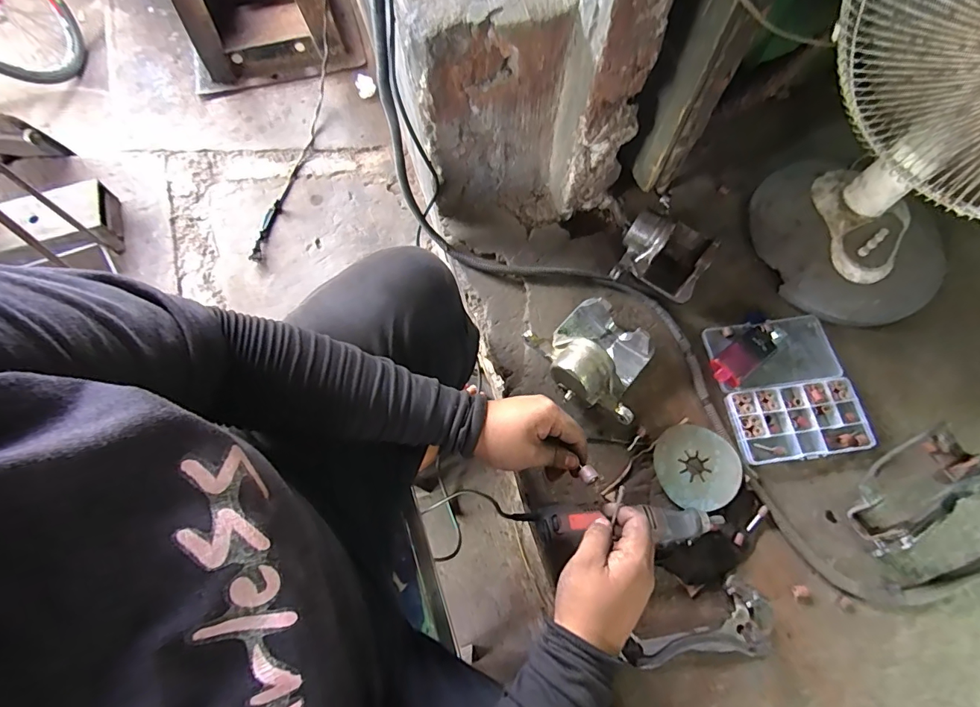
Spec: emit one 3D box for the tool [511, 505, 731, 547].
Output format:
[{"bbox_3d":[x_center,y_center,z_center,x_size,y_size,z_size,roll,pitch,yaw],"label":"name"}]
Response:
[{"bbox_3d":[0.155,0.205,0.537,0.244,0.037,0.041,1,70,5],"label":"tool"}]

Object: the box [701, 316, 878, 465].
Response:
[{"bbox_3d":[0.410,0.045,0.615,0.181,0.021,0.192,-8,71,-3],"label":"box"}]

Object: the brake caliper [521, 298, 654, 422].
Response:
[{"bbox_3d":[0.145,0.004,0.607,0.132,0.075,0.171,-43,76,-13],"label":"brake caliper"}]

